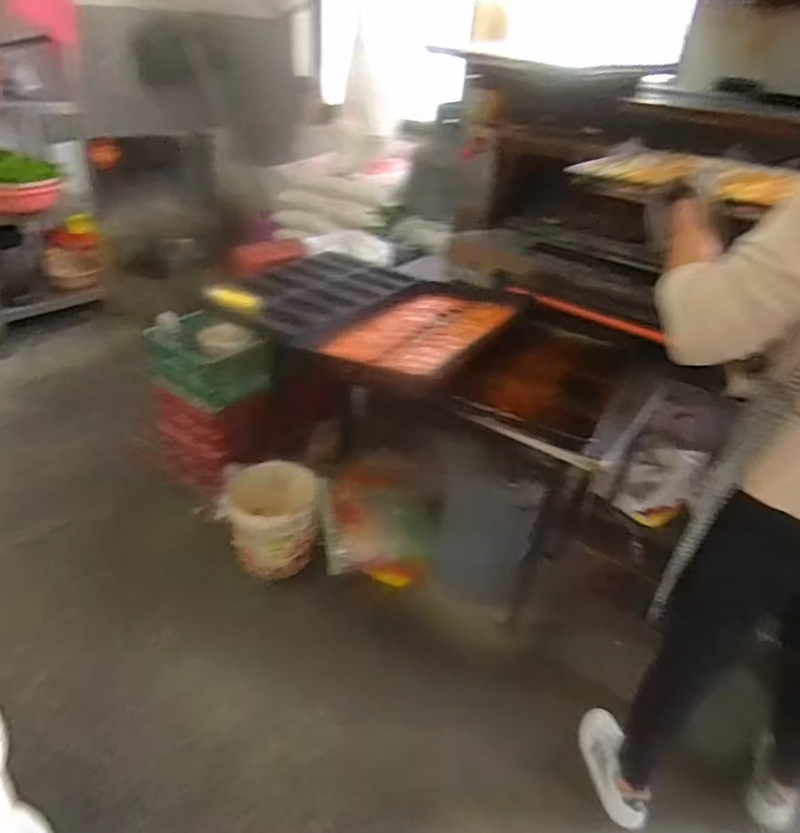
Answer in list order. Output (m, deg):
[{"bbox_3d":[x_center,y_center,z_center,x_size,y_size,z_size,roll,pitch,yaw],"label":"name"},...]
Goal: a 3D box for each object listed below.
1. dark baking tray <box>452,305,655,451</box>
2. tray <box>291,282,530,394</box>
[{"bbox_3d":[0.355,-0.094,1.424,0.376,0.087,0.563,22,37,22],"label":"dark baking tray"},{"bbox_3d":[0.074,-0.231,1.563,0.439,0.059,0.602,23,40,34],"label":"tray"}]

